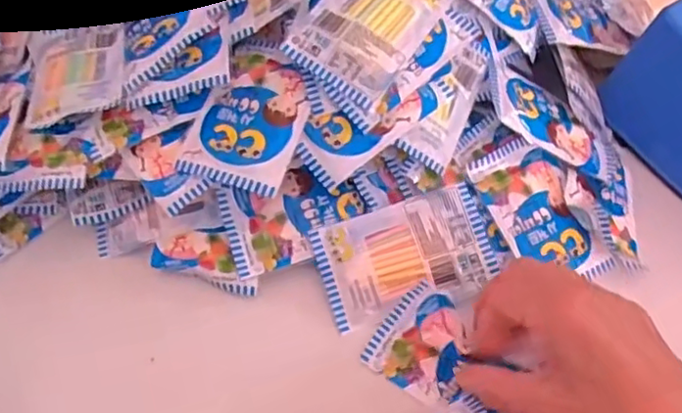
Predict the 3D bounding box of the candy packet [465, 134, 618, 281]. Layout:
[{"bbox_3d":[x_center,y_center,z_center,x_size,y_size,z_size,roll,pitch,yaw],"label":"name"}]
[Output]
[{"bbox_3d":[0.131,0.004,0.402,0.063,0.014,0.101,-26,80,-17],"label":"candy packet"}]

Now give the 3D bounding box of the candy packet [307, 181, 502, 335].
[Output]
[{"bbox_3d":[0.039,0.030,0.379,0.103,0.006,0.065,-18,77,-3],"label":"candy packet"}]

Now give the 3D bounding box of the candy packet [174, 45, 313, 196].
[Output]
[{"bbox_3d":[-0.054,-0.055,0.374,0.062,0.008,0.092,15,69,10],"label":"candy packet"}]

